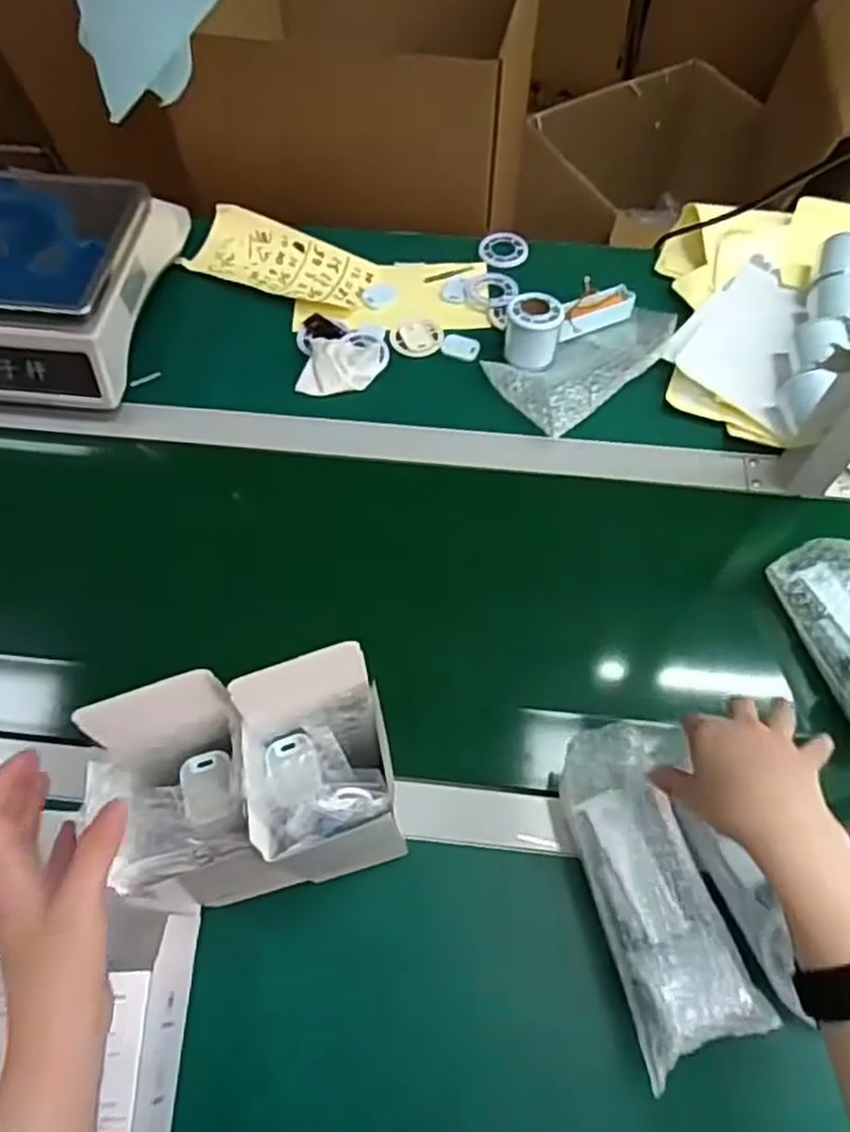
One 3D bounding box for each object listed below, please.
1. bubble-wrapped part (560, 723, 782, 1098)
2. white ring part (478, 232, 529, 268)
[{"bbox_3d":[0.151,0.210,0.484,0.078,0.046,0.204,-15,67,-8],"label":"bubble-wrapped part"},{"bbox_3d":[0.093,-0.375,0.859,0.057,0.011,0.049,15,67,6],"label":"white ring part"}]

